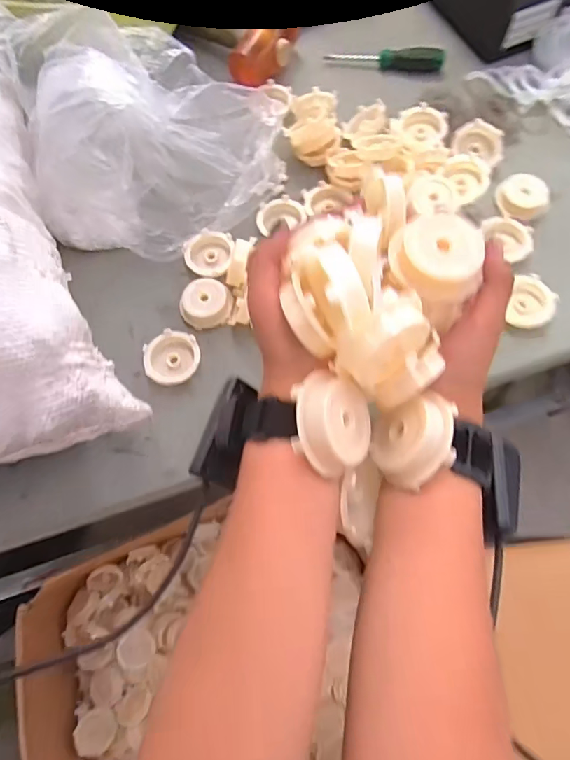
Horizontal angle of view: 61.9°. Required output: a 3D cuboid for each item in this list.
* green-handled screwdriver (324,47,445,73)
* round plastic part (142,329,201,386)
[{"bbox_3d":[0.135,-0.437,0.640,0.157,0.025,0.023,5,68,4],"label":"green-handled screwdriver"},{"bbox_3d":[-0.119,-0.023,0.504,0.057,0.019,0.055,-1,68,2],"label":"round plastic part"}]

